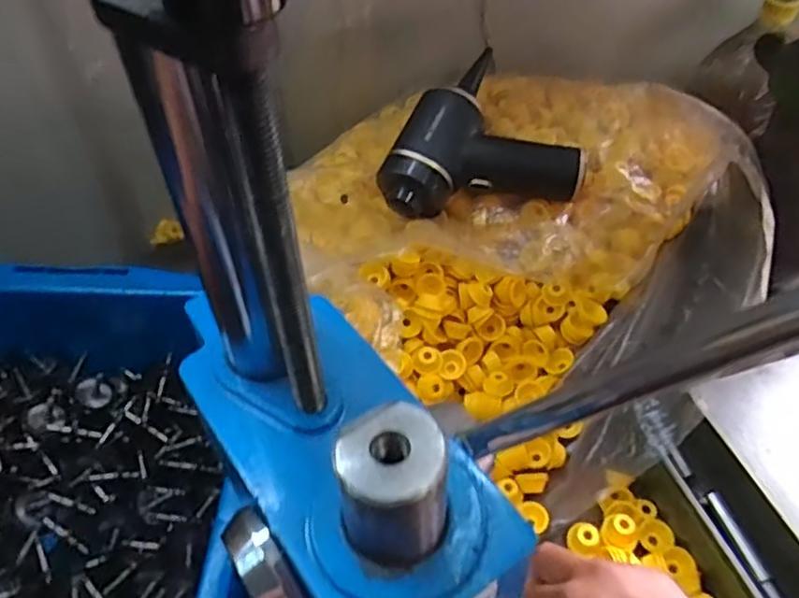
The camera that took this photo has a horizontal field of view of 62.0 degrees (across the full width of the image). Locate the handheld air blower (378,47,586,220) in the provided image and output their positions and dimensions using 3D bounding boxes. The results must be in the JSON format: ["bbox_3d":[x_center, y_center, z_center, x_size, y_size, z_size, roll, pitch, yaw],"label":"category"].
[{"bbox_3d":[0.067,-0.117,0.536,0.146,0.059,0.128,-38,55,-26],"label":"handheld air blower"}]

